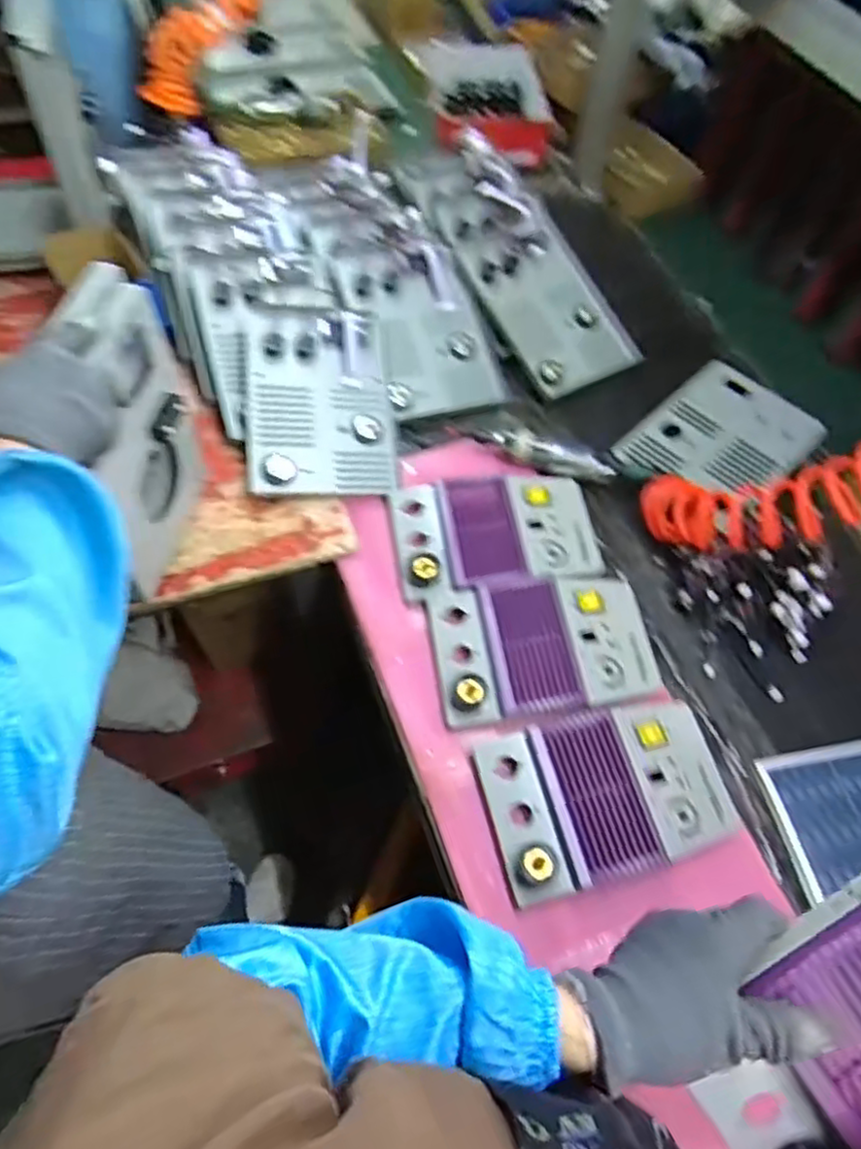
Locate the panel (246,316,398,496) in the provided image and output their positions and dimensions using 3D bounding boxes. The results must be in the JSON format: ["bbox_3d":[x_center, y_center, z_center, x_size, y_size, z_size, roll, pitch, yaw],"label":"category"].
[{"bbox_3d":[-0.139,-0.220,0.874,0.182,0.027,0.253,-1,73,-15],"label":"panel"}]

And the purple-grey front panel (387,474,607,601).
[{"bbox_3d":[0.079,-0.058,0.807,0.237,0.031,0.152,-7,60,-7],"label":"purple-grey front panel"}]

